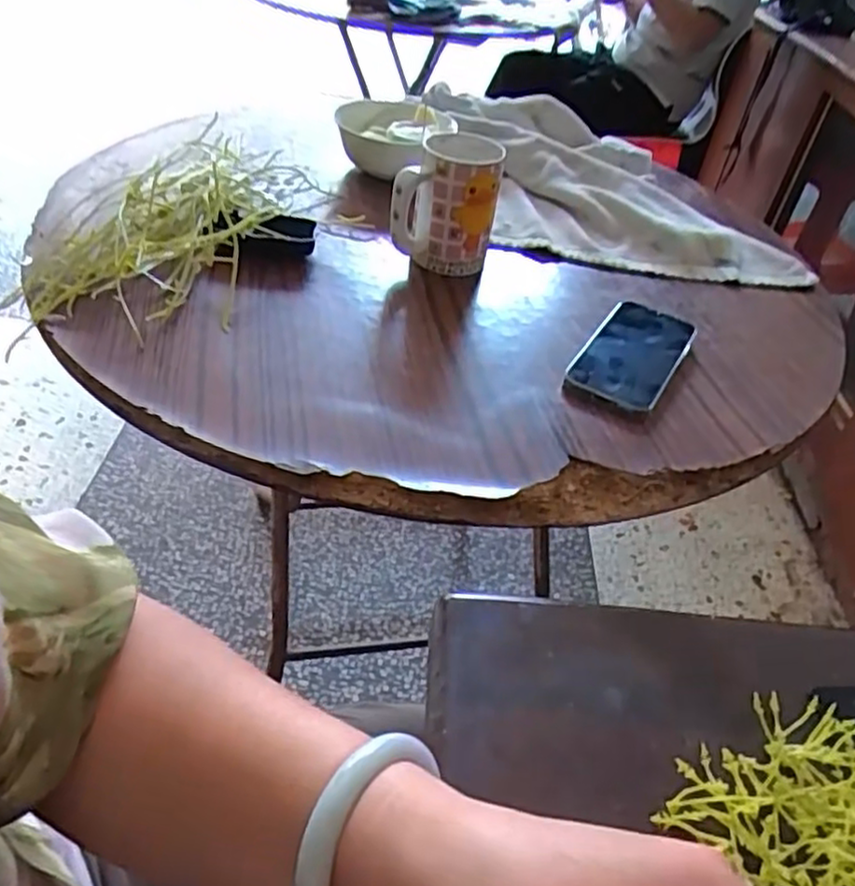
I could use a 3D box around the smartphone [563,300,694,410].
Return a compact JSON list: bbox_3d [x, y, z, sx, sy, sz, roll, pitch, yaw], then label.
[{"bbox_3d":[0.189,-0.083,0.648,0.079,0.008,0.157,24,46,20],"label":"smartphone"}]

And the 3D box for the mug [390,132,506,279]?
[{"bbox_3d":[0.018,-0.245,0.725,0.100,0.118,0.100,7,38,0],"label":"mug"}]

